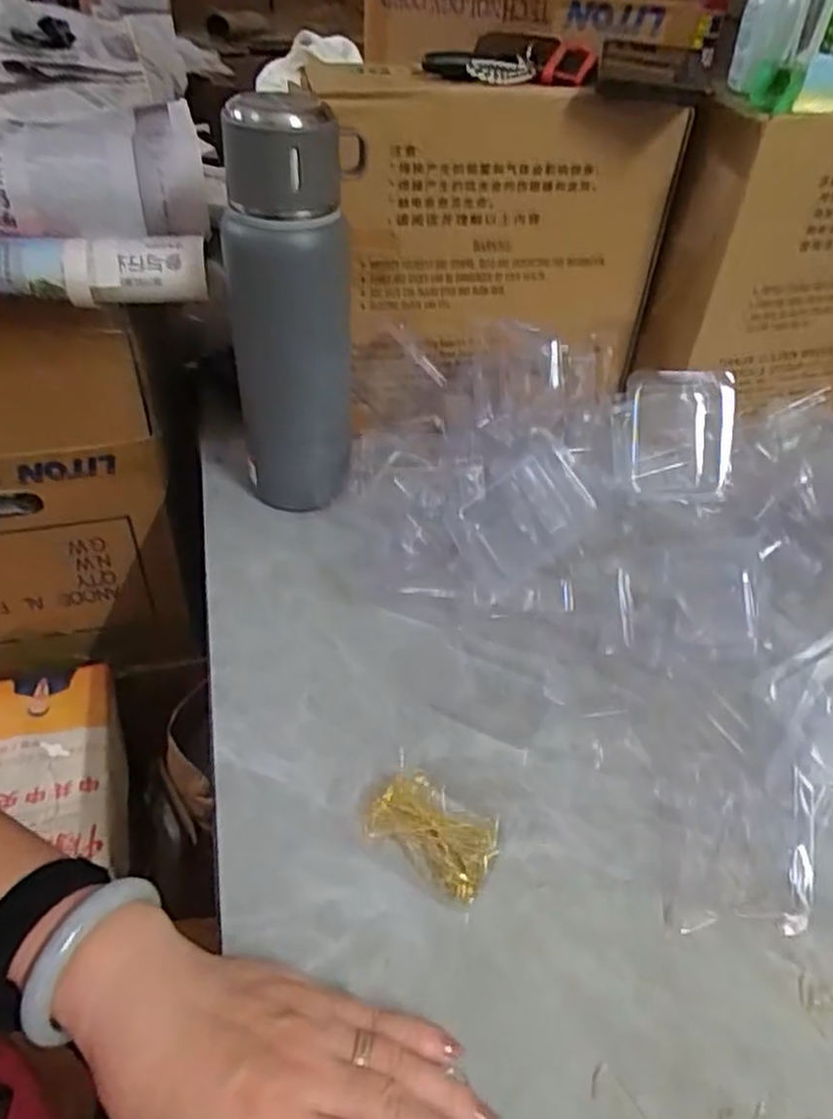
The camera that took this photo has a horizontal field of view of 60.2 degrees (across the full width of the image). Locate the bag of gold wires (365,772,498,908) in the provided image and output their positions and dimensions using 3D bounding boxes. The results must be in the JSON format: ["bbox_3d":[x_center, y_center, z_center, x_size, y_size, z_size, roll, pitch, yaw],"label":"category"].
[{"bbox_3d":[0.008,0.143,0.377,0.069,0.014,0.047,25,47,20],"label":"bag of gold wires"}]

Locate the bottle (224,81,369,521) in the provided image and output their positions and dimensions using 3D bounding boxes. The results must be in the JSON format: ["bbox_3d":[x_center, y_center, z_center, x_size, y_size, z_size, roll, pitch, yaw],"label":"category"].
[{"bbox_3d":[-0.085,-0.163,0.508,0.084,0.272,0.072,-18,48,-22],"label":"bottle"}]

